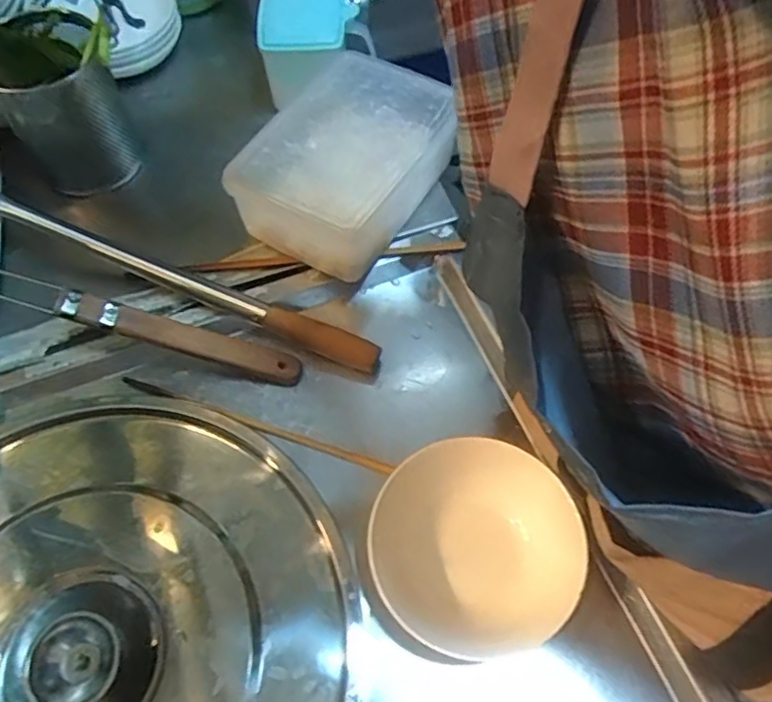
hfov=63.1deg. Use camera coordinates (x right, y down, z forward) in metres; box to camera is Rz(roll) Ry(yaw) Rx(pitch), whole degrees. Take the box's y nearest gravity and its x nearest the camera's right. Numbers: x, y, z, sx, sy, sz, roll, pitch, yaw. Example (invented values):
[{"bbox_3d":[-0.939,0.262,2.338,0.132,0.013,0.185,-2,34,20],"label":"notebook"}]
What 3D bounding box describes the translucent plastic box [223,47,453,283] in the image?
[{"bbox_3d":[-0.033,-0.183,0.628,0.154,0.092,0.214,26,64,12],"label":"translucent plastic box"}]

